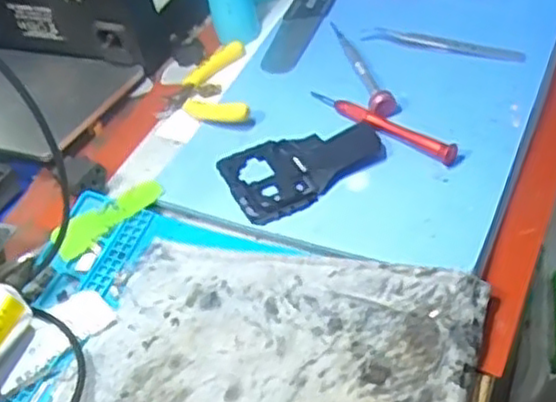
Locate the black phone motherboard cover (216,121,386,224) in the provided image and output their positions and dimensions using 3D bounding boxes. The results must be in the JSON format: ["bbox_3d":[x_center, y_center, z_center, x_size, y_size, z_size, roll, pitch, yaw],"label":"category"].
[{"bbox_3d":[0.016,-0.025,0.444,0.097,0.006,0.066,-23,45,-11],"label":"black phone motherboard cover"}]

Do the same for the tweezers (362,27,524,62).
[{"bbox_3d":[0.117,-0.111,0.504,0.111,0.006,0.015,9,48,21],"label":"tweezers"}]

